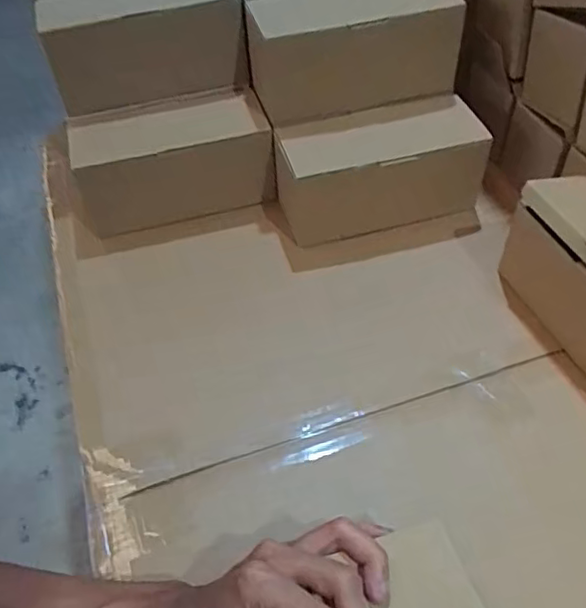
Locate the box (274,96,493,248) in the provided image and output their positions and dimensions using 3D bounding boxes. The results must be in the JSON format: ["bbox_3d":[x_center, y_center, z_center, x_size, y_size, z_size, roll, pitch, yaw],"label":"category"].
[{"bbox_3d":[0.090,-0.149,0.687,0.224,0.103,0.089,-13,49,-7],"label":"box"}]

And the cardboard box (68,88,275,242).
[{"bbox_3d":[-0.133,-0.160,0.690,0.213,0.099,0.105,-9,49,-4],"label":"cardboard box"}]

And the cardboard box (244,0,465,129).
[{"bbox_3d":[0.065,-0.301,0.696,0.220,0.103,0.127,-12,48,-6],"label":"cardboard box"}]

